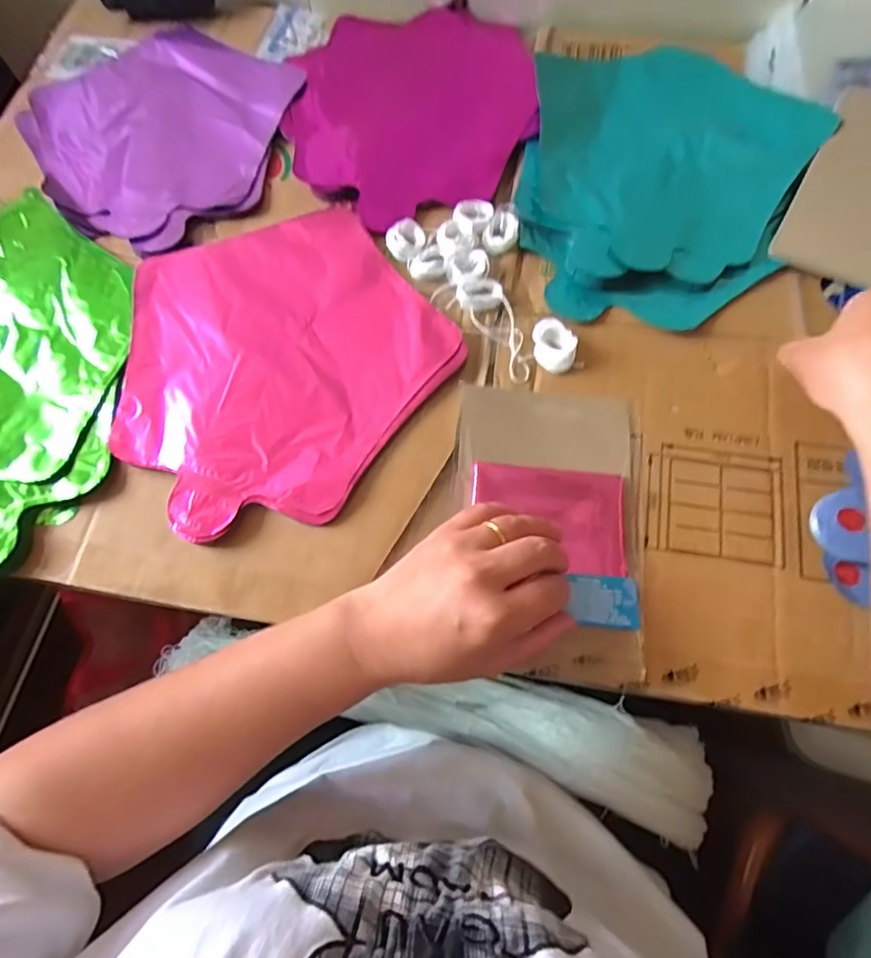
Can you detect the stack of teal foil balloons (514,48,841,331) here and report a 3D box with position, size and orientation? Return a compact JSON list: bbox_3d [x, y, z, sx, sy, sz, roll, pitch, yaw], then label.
[{"bbox_3d":[0.181,-0.248,0.431,0.214,0.022,0.291,11,69,5],"label":"stack of teal foil balloons"}]

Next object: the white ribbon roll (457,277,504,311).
[{"bbox_3d":[0.032,-0.136,0.396,0.032,0.012,0.025,0,68,1],"label":"white ribbon roll"}]

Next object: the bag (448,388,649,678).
[{"bbox_3d":[0.071,0.026,0.344,0.119,0.019,0.184,4,70,2],"label":"bag"}]

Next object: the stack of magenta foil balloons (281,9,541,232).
[{"bbox_3d":[-0.020,-0.325,0.473,0.209,0.014,0.264,0,68,1],"label":"stack of magenta foil balloons"}]

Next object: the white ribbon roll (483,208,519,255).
[{"bbox_3d":[0.051,-0.190,0.414,0.025,0.011,0.037,8,69,4],"label":"white ribbon roll"}]

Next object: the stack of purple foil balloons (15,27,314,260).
[{"bbox_3d":[-0.248,-0.311,0.477,0.252,0.014,0.227,32,72,12],"label":"stack of purple foil balloons"}]

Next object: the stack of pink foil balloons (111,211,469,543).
[{"bbox_3d":[-0.119,-0.091,0.383,0.226,0.007,0.236,-39,73,-14],"label":"stack of pink foil balloons"}]

